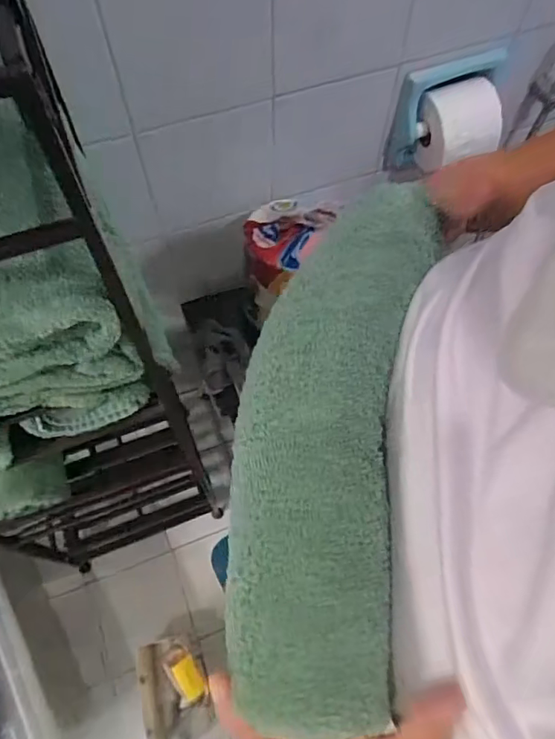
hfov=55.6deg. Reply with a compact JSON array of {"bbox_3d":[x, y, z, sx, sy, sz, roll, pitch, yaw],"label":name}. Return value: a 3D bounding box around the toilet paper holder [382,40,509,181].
[{"bbox_3d":[0.261,-0.378,0.806,0.164,0.163,0.076,-10,64,-5],"label":"toilet paper holder"}]

